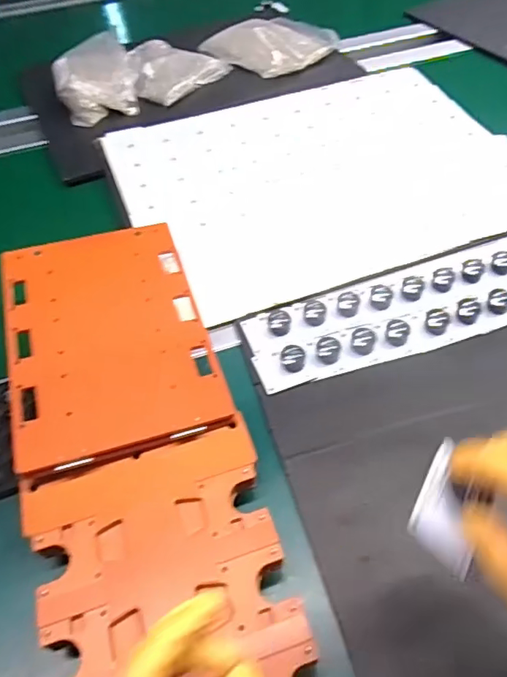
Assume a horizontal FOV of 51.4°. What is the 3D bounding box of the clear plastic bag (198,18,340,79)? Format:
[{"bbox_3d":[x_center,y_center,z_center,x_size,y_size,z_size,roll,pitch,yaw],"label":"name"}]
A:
[{"bbox_3d":[0.024,-0.476,0.857,0.189,0.032,0.169,30,60,25],"label":"clear plastic bag"}]

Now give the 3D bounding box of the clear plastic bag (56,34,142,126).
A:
[{"bbox_3d":[-0.238,-0.394,0.792,0.121,0.051,0.172,-15,52,-7],"label":"clear plastic bag"}]

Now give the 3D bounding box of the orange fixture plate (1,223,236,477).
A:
[{"bbox_3d":[-0.127,-0.009,0.453,0.157,0.027,0.230,-17,53,-9],"label":"orange fixture plate"}]

